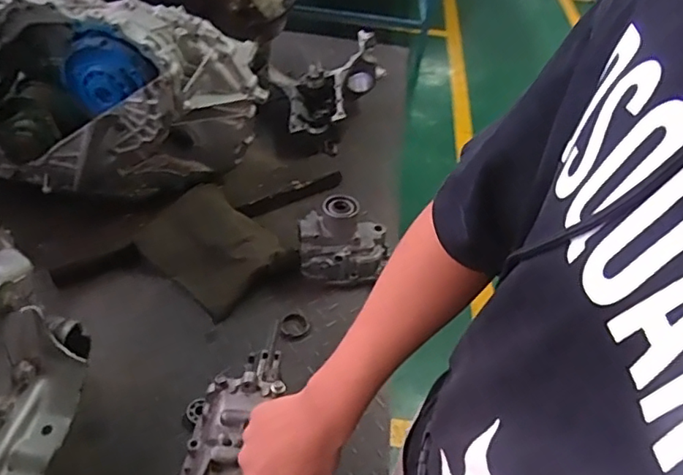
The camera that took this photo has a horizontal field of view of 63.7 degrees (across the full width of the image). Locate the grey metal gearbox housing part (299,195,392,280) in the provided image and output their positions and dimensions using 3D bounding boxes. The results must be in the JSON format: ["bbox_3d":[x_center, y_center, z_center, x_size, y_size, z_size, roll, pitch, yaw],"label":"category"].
[{"bbox_3d":[0.006,0.005,1.026,0.169,0.129,0.108,3,44,-5],"label":"grey metal gearbox housing part"}]

